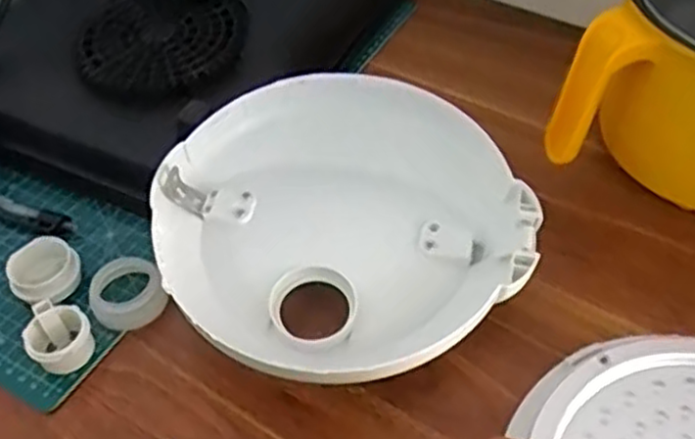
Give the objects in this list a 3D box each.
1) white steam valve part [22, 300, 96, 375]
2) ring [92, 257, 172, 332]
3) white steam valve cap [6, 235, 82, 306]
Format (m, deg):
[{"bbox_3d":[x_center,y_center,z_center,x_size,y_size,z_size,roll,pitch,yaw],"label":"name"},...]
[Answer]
[{"bbox_3d":[-0.164,0.069,0.421,0.031,0.031,0.032,-1,49,1],"label":"white steam valve part"},{"bbox_3d":[-0.134,0.044,0.449,0.042,0.018,0.045,-1,49,1],"label":"ring"},{"bbox_3d":[-0.185,0.033,0.452,0.041,0.024,0.038,-1,49,1],"label":"white steam valve cap"}]

